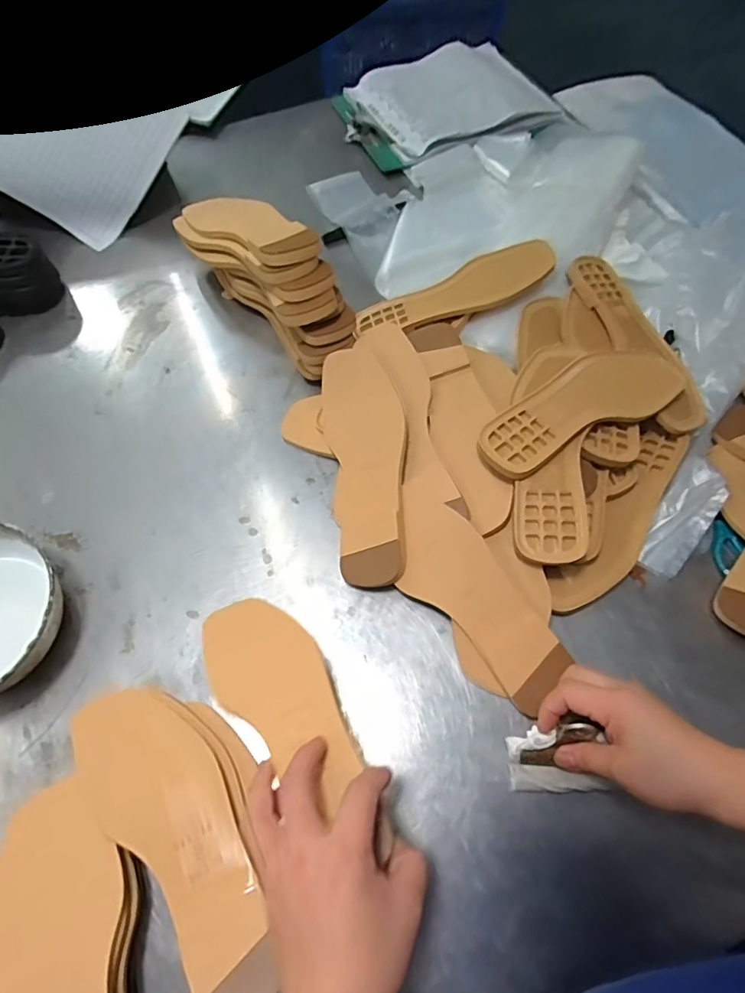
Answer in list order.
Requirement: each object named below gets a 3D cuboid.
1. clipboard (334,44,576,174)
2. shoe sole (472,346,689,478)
[{"bbox_3d":[0.110,-0.582,0.806,0.302,0.052,0.214,-20,66,-10],"label":"clipboard"},{"bbox_3d":[0.200,-0.086,0.526,0.230,0.028,0.079,-26,67,-13],"label":"shoe sole"}]

